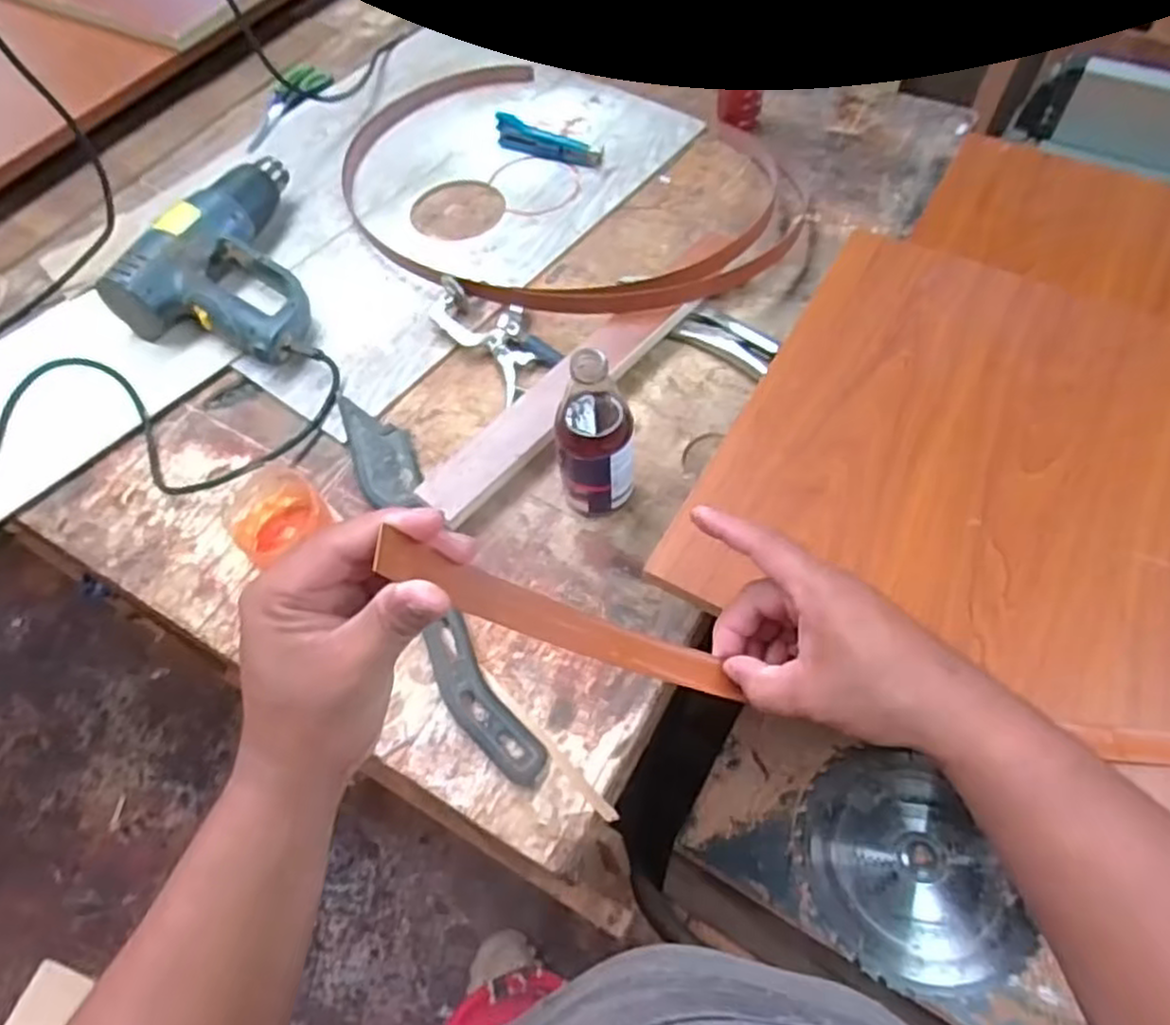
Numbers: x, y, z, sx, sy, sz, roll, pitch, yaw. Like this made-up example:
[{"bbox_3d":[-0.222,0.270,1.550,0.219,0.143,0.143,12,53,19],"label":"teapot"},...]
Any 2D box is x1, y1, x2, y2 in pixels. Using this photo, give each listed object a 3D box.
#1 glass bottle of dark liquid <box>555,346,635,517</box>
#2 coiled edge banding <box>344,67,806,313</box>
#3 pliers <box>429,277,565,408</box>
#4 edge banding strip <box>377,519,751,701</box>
[{"bbox_3d":[0.008,-0.057,0.595,0.059,0.161,0.049,-5,59,1],"label":"glass bottle of dark liquid"},{"bbox_3d":[-0.022,-0.410,0.876,0.539,0.036,0.450,3,59,6],"label":"coiled edge banding"},{"bbox_3d":[-0.090,-0.182,0.757,0.080,0.037,0.163,-34,62,-15],"label":"pliers"},{"bbox_3d":[-0.005,0.054,0.355,0.202,0.016,0.021,26,52,-33],"label":"edge banding strip"}]

